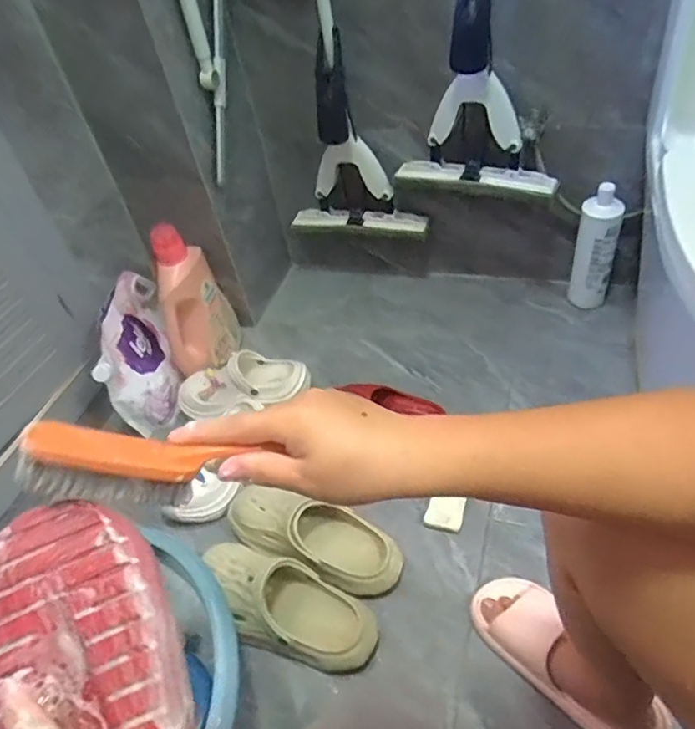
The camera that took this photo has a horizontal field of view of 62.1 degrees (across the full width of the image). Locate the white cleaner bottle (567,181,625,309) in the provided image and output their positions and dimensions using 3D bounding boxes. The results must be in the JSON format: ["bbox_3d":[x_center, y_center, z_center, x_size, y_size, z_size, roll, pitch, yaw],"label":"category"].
[{"bbox_3d":[0.501,-0.225,1.169,0.078,0.263,0.081,9,49,21],"label":"white cleaner bottle"}]

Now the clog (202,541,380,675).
[{"bbox_3d":[-0.092,0.348,0.833,0.270,0.085,0.114,8,48,21],"label":"clog"}]

